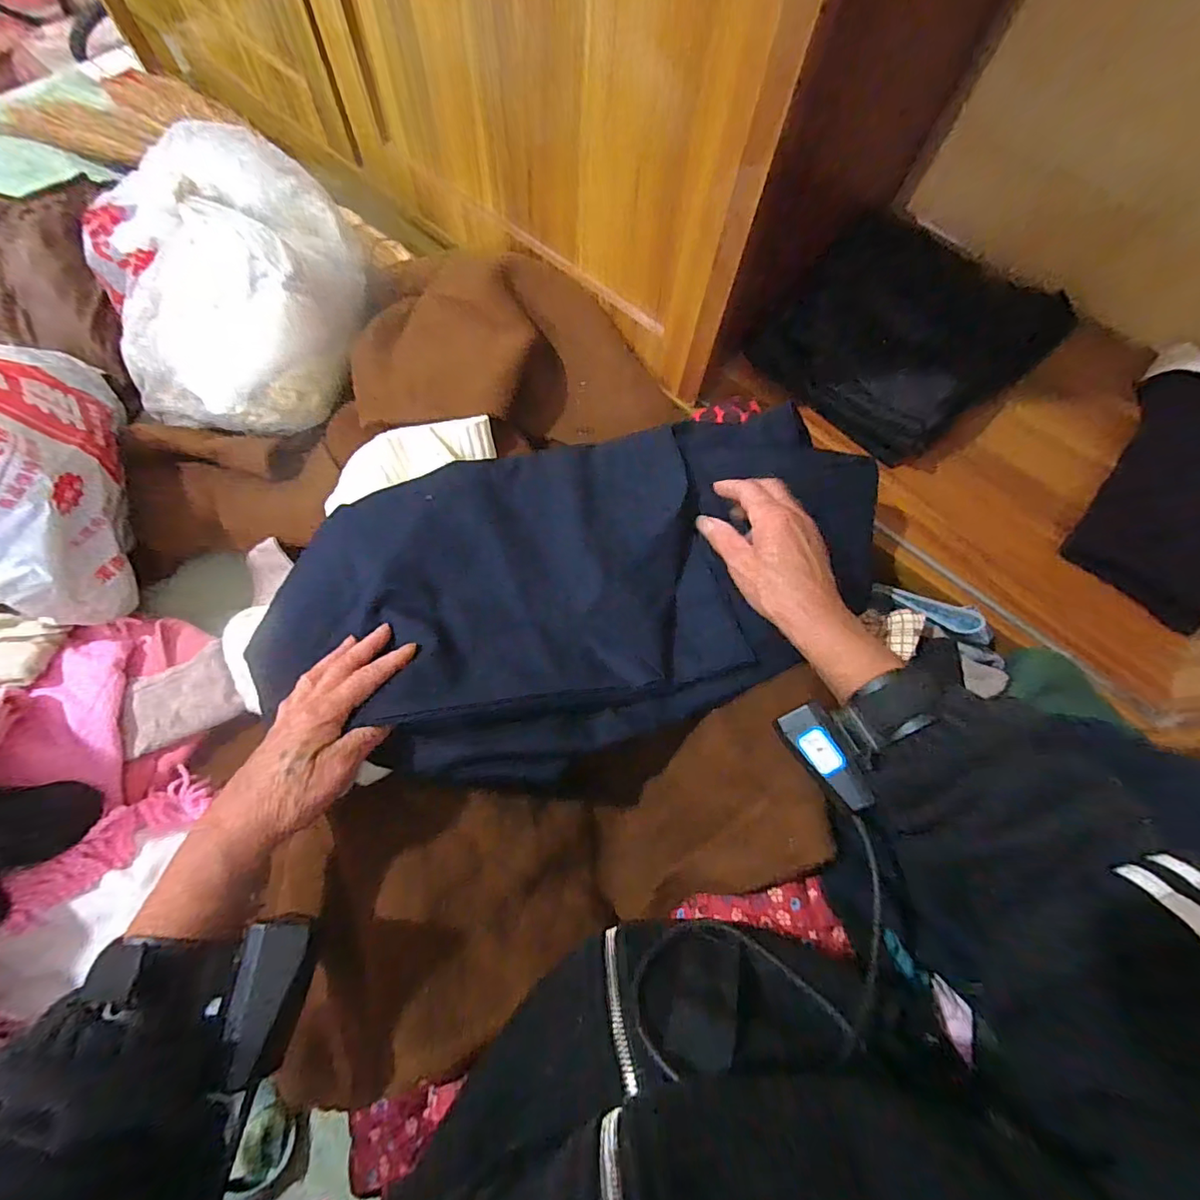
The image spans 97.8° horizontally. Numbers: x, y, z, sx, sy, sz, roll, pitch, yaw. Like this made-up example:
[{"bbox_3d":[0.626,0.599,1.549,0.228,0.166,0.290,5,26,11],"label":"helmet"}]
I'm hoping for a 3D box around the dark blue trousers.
[{"bbox_3d":[-0.008,-0.015,0.422,0.513,0.040,0.251,-17,71,-9],"label":"dark blue trousers"}]

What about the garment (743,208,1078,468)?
[{"bbox_3d":[0.339,-0.288,0.575,0.257,0.045,0.237,42,95,3],"label":"garment"}]

